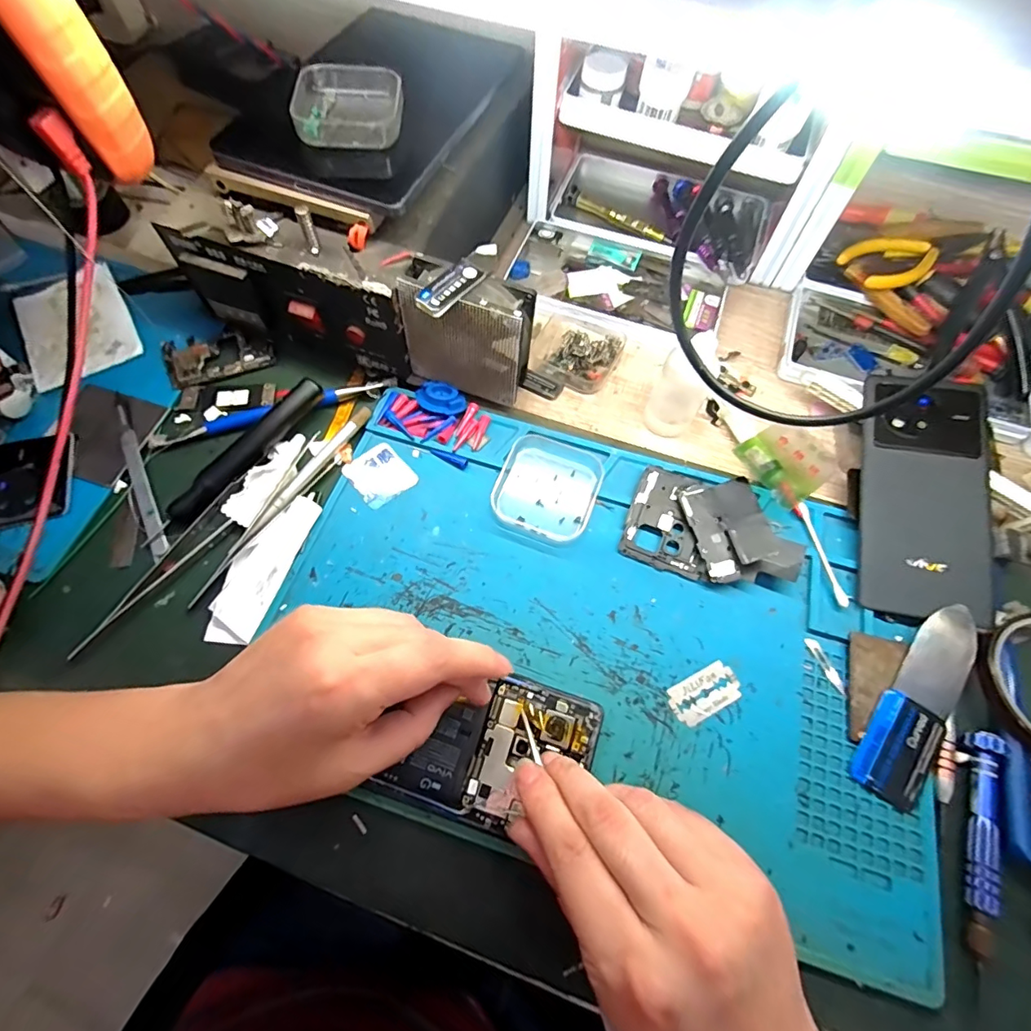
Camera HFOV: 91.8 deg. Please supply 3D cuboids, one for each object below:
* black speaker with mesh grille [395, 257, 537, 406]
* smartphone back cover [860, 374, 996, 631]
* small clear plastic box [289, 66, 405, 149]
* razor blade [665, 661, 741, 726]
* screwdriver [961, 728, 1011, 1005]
[{"bbox_3d":[-0.030,-0.119,0.334,0.080,0.083,0.030,19,66,7],"label":"black speaker with mesh grille"},{"bbox_3d":[0.265,-0.014,0.320,0.073,0.008,0.158,8,77,13],"label":"smartphone back cover"},{"bbox_3d":[-0.103,-0.258,0.314,0.062,0.022,0.065,-1,65,-2],"label":"small clear plastic box"},{"bbox_3d":[0.108,0.101,0.283,0.042,0.004,0.023,-23,68,-12],"label":"razor blade"},{"bbox_3d":[0.234,0.168,0.247,0.015,0.011,0.117,21,66,8],"label":"screwdriver"}]

